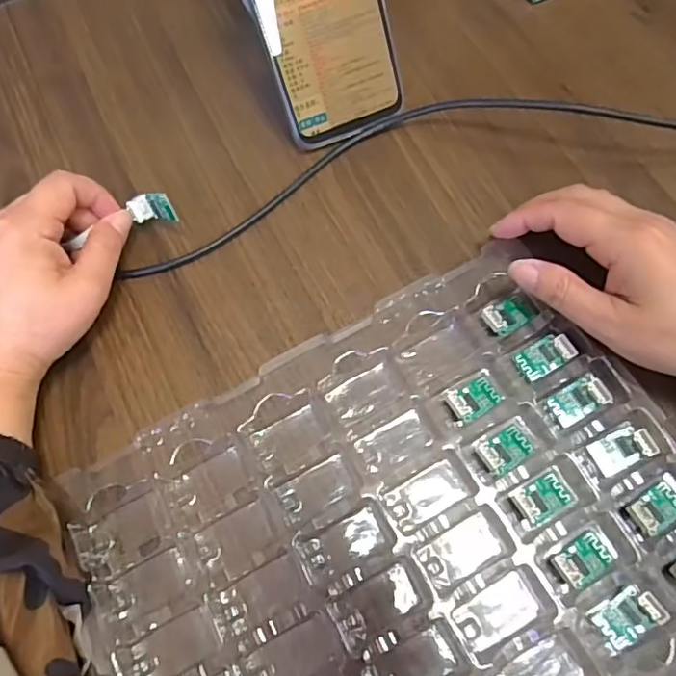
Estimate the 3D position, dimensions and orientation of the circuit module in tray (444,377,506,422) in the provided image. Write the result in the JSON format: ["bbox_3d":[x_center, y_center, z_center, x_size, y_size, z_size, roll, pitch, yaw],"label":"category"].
[{"bbox_3d":[0.070,0.031,0.293,0.029,0.007,0.017,-29,71,-9],"label":"circuit module in tray"}]

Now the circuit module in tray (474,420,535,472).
[{"bbox_3d":[0.084,0.054,0.284,0.027,0.007,0.018,-30,71,-9],"label":"circuit module in tray"}]

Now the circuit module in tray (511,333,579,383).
[{"bbox_3d":[0.110,0.009,0.301,0.029,0.004,0.019,-34,61,11],"label":"circuit module in tray"}]

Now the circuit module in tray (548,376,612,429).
[{"bbox_3d":[0.123,0.032,0.292,0.029,0.004,0.018,-34,65,14],"label":"circuit module in tray"}]

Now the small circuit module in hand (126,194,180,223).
[{"bbox_3d":[-0.107,-0.076,0.332,0.027,0.007,0.016,0,101,11],"label":"small circuit module in hand"}]

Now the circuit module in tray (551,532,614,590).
[{"bbox_3d":[0.114,0.103,0.263,0.026,0.006,0.017,-29,71,-9],"label":"circuit module in tray"}]

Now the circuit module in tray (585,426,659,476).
[{"bbox_3d":[0.141,0.054,0.281,0.027,0.010,0.017,-22,70,-6],"label":"circuit module in tray"}]

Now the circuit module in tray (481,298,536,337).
[{"bbox_3d":[0.092,-0.013,0.310,0.026,0.009,0.017,-28,71,-9],"label":"circuit module in tray"}]

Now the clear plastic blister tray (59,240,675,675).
[{"bbox_3d":[0.030,0.095,0.269,0.270,0.025,0.212,-28,71,-8],"label":"clear plastic blister tray"}]

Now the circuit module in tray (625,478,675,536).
[{"bbox_3d":[0.154,0.080,0.272,0.031,0.006,0.017,-25,71,-7],"label":"circuit module in tray"}]

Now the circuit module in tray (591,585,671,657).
[{"bbox_3d":[0.129,0.125,0.253,0.030,0.008,0.017,-30,71,-9],"label":"circuit module in tray"}]

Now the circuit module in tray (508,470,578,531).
[{"bbox_3d":[0.099,0.077,0.274,0.030,0.006,0.018,-25,71,-8],"label":"circuit module in tray"}]

